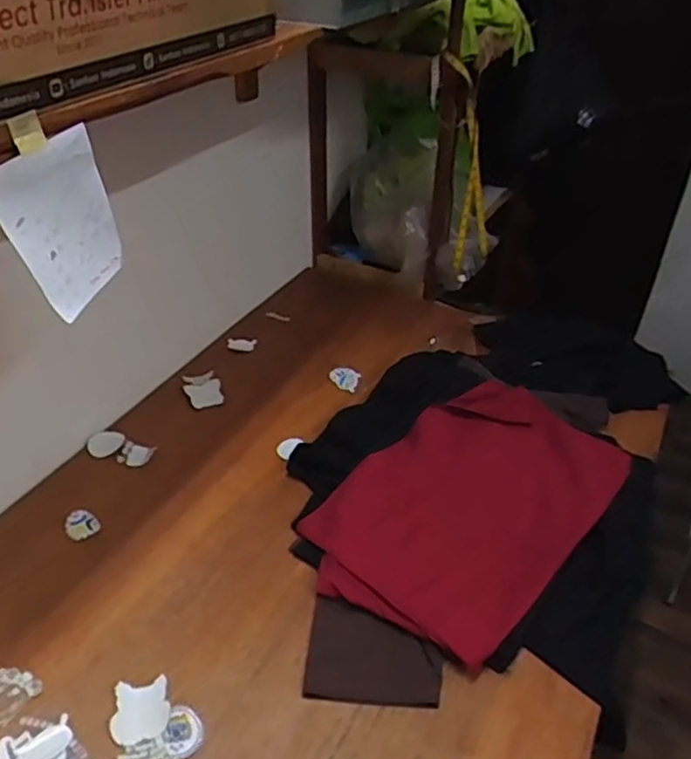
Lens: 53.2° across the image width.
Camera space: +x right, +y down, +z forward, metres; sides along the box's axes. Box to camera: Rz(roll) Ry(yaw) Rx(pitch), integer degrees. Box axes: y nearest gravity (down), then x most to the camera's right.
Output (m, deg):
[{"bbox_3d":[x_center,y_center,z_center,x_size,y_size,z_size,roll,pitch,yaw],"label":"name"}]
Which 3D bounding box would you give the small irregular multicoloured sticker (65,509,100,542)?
[{"bbox_3d":[-0.410,0.224,1.067,0.057,0.005,0.046,36,51,27],"label":"small irregular multicoloured sticker"}]

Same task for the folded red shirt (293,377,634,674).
[{"bbox_3d":[0.200,0.185,1.093,0.323,0.071,0.521,30,46,30],"label":"folded red shirt"}]

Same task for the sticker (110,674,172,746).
[{"bbox_3d":[-0.249,0.403,0.841,0.067,0.006,0.071,-6,49,-5],"label":"sticker"}]

